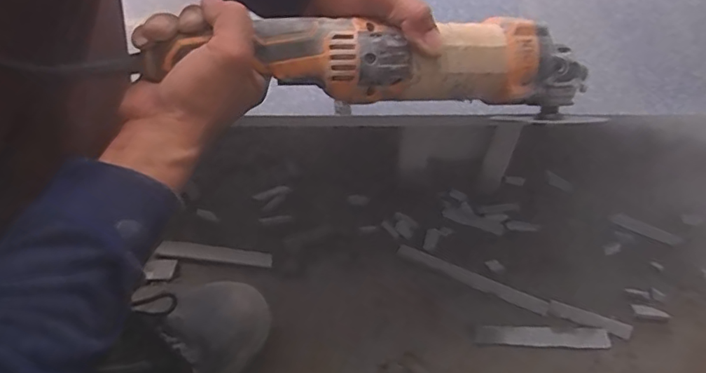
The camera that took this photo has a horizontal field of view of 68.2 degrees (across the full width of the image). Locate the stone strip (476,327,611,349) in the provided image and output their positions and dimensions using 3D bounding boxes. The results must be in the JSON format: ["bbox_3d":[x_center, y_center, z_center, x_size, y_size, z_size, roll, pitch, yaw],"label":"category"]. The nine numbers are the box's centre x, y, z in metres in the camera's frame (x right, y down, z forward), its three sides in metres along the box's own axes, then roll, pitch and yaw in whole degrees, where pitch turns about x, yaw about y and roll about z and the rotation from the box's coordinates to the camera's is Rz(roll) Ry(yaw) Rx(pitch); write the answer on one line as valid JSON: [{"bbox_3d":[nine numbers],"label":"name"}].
[{"bbox_3d":[0.216,0.172,0.595,0.148,0.005,0.021,2,54,2],"label":"stone strip"}]

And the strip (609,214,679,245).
[{"bbox_3d":[0.378,0.055,0.676,0.080,0.007,0.014,26,59,18],"label":"strip"}]

